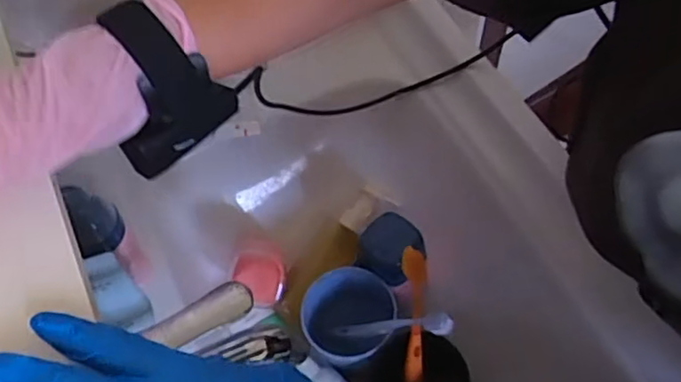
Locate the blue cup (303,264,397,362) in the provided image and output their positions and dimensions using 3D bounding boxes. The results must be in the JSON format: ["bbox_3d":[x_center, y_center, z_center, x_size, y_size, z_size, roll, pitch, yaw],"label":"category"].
[{"bbox_3d":[0.009,0.125,0.584,0.085,0.067,0.087,-1,60,3],"label":"blue cup"}]

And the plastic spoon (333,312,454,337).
[{"bbox_3d":[0.042,0.121,0.549,0.016,0.153,0.015,10,71,-32],"label":"plastic spoon"}]

